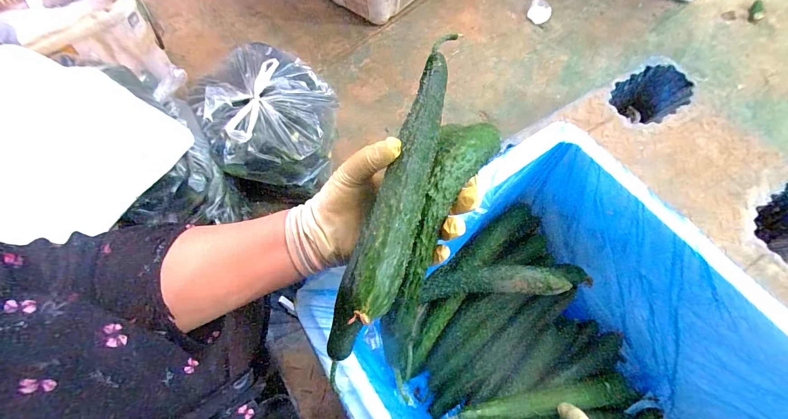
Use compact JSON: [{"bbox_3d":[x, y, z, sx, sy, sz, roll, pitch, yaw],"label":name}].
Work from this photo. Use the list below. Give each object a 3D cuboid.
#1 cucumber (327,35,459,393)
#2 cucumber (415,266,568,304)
[{"bbox_3d":[0.011,-0.022,0.258,0.037,0.031,0.267,16,69,7],"label":"cucumber"},{"bbox_3d":[0.134,0.100,0.468,0.192,0.032,0.046,-6,66,15],"label":"cucumber"}]

